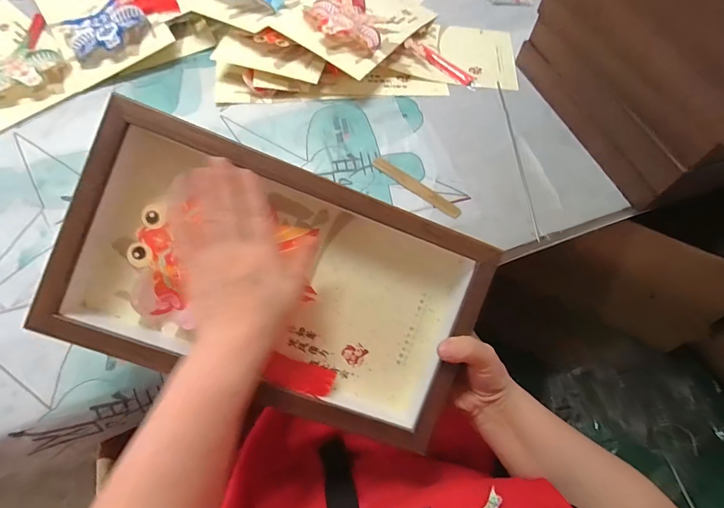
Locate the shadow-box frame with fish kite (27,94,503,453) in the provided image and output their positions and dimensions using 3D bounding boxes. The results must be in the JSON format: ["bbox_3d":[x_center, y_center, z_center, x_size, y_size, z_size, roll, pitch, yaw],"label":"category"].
[{"bbox_3d":[-0.071,0.027,0.344,0.340,0.057,0.208,18,94,-10],"label":"shadow-box frame with fish kite"}]

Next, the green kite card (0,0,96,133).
[{"bbox_3d":[-0.602,-0.338,0.641,0.326,0.023,0.177,37,66,17],"label":"green kite card"}]

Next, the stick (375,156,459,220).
[{"bbox_3d":[0.076,-0.096,0.547,0.144,0.004,0.019,36,66,16],"label":"stick"}]

